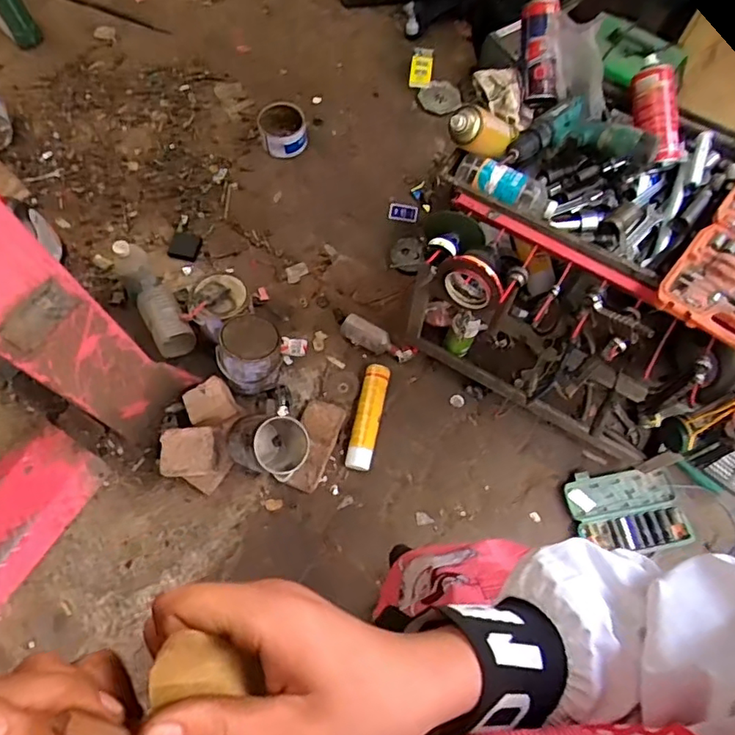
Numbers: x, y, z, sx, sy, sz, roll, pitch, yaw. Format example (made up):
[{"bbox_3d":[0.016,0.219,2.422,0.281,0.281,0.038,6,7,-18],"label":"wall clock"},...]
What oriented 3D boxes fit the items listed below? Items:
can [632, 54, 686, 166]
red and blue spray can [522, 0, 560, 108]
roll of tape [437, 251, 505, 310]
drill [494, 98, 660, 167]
[{"bbox_3d":[0.480,-0.423,0.931,0.063,0.061,0.178,-19,97,-7],"label":"can"},{"bbox_3d":[0.294,-0.542,0.955,0.050,0.063,0.183,-5,98,-2],"label":"red and blue spray can"},{"bbox_3d":[0.172,-0.141,0.926,0.112,0.115,0.033,31,71,10],"label":"roll of tape"},{"bbox_3d":[0.338,-0.381,0.896,0.225,0.067,0.119,4,70,1],"label":"drill"}]

